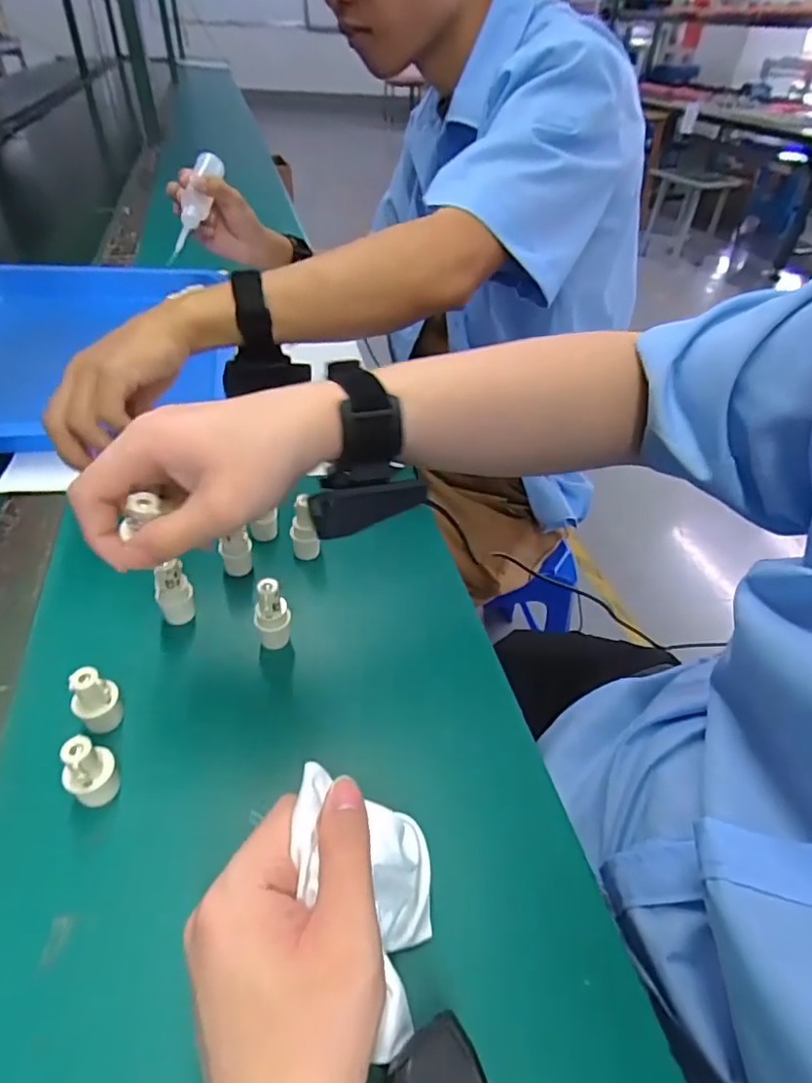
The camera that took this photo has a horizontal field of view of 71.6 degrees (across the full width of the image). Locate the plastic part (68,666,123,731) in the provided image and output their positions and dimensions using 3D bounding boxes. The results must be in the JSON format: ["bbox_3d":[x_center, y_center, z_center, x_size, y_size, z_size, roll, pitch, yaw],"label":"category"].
[{"bbox_3d":[-0.175,0.090,0.319,0.018,0.038,0.023,33,49,27],"label":"plastic part"}]

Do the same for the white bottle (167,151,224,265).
[{"bbox_3d":[-0.246,-0.387,0.657,0.026,0.021,0.169,7,69,2],"label":"white bottle"}]

